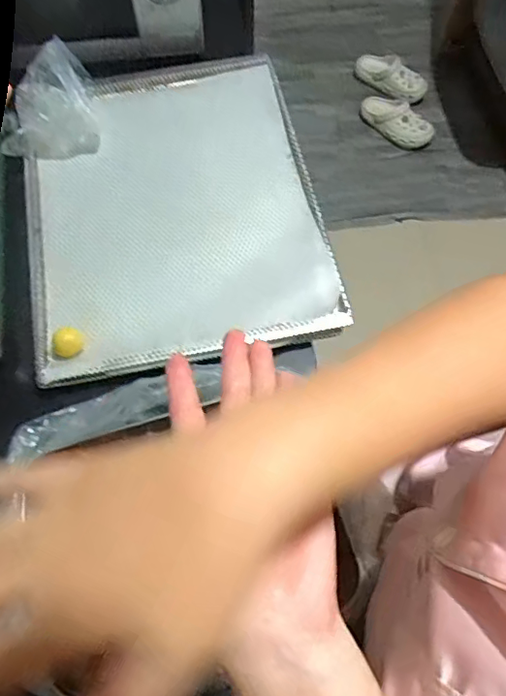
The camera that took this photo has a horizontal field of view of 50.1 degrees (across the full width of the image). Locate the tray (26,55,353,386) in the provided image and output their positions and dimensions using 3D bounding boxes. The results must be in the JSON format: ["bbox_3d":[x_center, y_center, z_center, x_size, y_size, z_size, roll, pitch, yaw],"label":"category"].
[{"bbox_3d":[-0.092,-0.166,0.607,0.313,0.033,0.395,-10,66,-6],"label":"tray"}]

